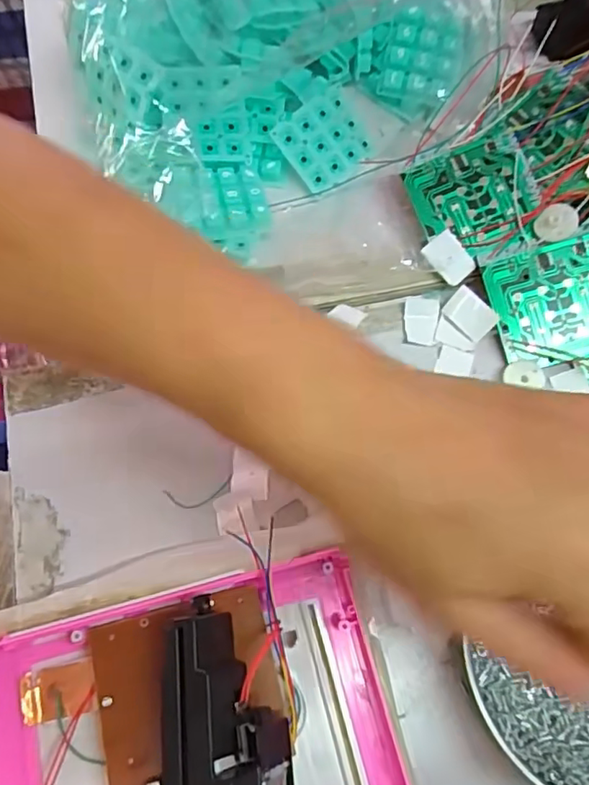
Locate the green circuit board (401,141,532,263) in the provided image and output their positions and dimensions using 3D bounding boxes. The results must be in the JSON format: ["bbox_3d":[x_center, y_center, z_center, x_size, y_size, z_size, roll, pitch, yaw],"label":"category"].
[{"bbox_3d":[0.107,-0.112,0.336,0.066,0.005,0.067,-17,86,3],"label":"green circuit board"}]

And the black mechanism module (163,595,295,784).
[{"bbox_3d":[-0.026,0.131,0.205,0.046,0.029,0.098,-5,70,-5],"label":"black mechanism module"}]

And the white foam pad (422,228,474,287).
[{"bbox_3d":[0.093,-0.080,0.335,0.020,0.007,0.030,-35,75,-14],"label":"white foam pad"}]

